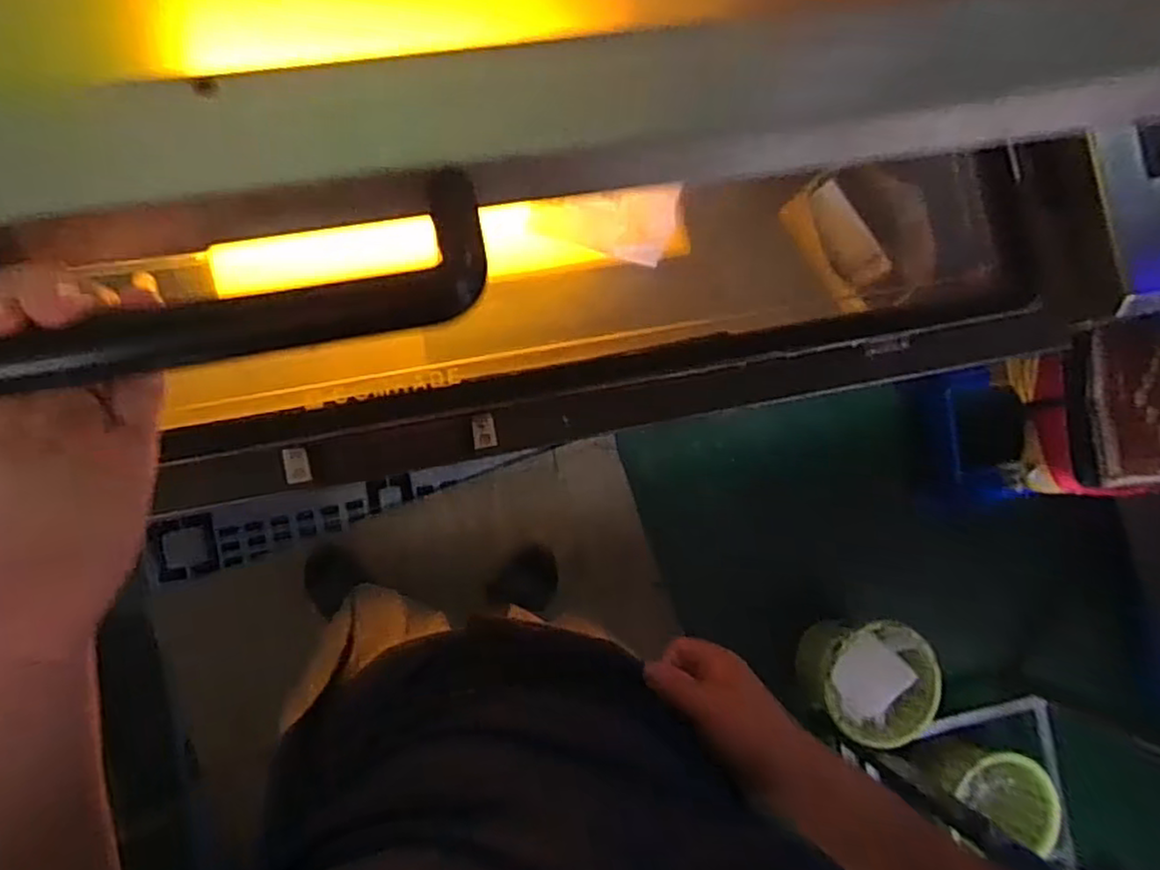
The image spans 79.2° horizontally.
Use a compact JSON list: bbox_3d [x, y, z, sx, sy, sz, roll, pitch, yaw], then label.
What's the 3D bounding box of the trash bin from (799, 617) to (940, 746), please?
[{"bbox_3d":[0.636,0.534,1.573,0.283,0.187,0.258,20,84,-6],"label":"trash bin"}]

